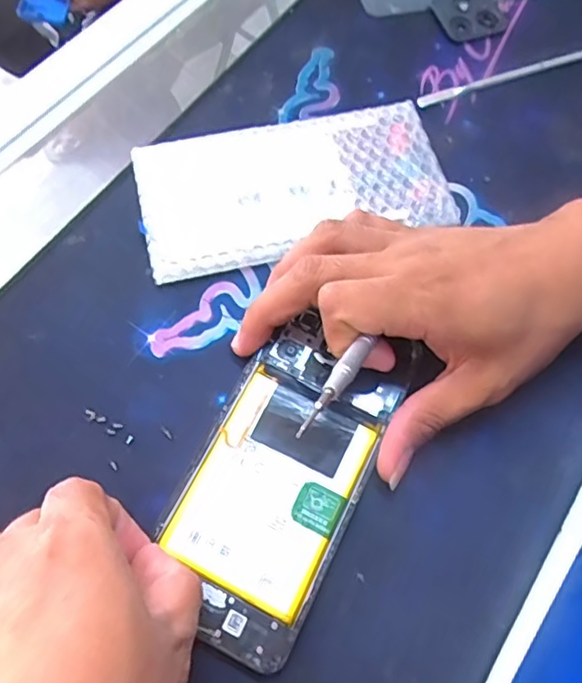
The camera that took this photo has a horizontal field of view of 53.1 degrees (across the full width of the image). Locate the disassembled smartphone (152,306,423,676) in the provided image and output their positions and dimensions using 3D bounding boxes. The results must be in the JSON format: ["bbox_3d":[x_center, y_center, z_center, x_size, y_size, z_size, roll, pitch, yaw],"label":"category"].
[{"bbox_3d":[-0.004,0.058,0.269,0.073,0.005,0.151,25,68,9],"label":"disassembled smartphone"}]

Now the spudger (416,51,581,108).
[{"bbox_3d":[0.161,-0.179,0.375,0.172,0.009,0.011,-21,69,-10],"label":"spudger"}]

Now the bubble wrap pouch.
[{"bbox_3d":[0.000,-0.091,0.328,0.168,0.011,0.086,-15,70,-9],"label":"bubble wrap pouch"}]

